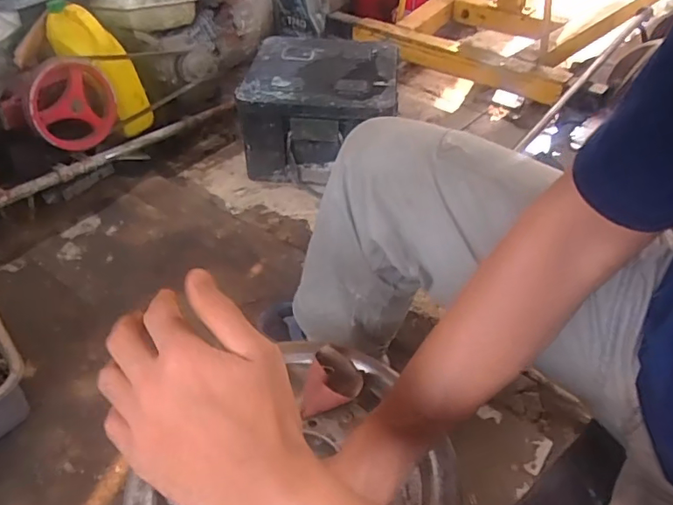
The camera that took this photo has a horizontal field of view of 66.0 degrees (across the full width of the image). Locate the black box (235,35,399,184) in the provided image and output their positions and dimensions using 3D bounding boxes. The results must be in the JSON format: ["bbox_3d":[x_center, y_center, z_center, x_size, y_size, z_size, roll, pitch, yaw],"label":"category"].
[{"bbox_3d":[-0.035,-0.373,1.363,0.353,0.232,0.374,3,43,3],"label":"black box"}]

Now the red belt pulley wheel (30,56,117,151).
[{"bbox_3d":[-0.565,-0.320,1.122,0.026,0.182,0.189,25,49,26],"label":"red belt pulley wheel"}]

